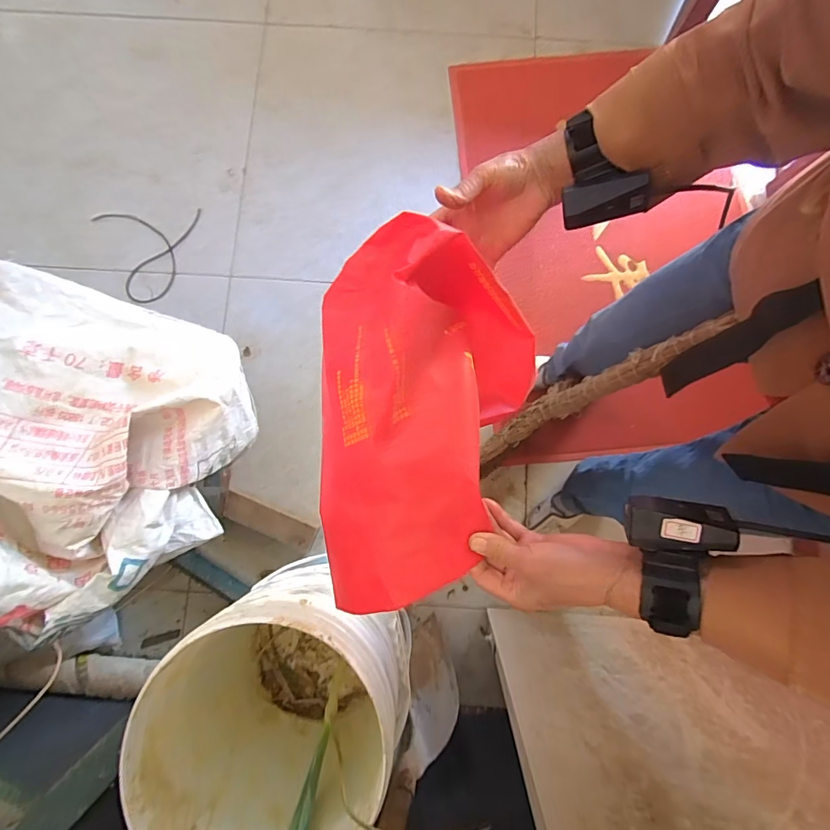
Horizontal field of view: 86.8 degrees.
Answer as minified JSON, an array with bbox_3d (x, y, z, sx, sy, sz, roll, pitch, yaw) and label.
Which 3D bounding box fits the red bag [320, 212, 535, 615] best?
[{"bbox_3d":[-0.011,0.004,0.399,0.196,0.159,0.299,21,77,6],"label":"red bag"}]

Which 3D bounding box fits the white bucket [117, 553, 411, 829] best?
[{"bbox_3d":[-0.174,0.417,0.664,0.291,0.388,0.304,0,80,-1],"label":"white bucket"}]

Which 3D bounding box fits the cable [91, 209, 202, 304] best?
[{"bbox_3d":[-0.743,-0.439,1.218,0.294,0.024,0.256,-4,87,1],"label":"cable"}]

